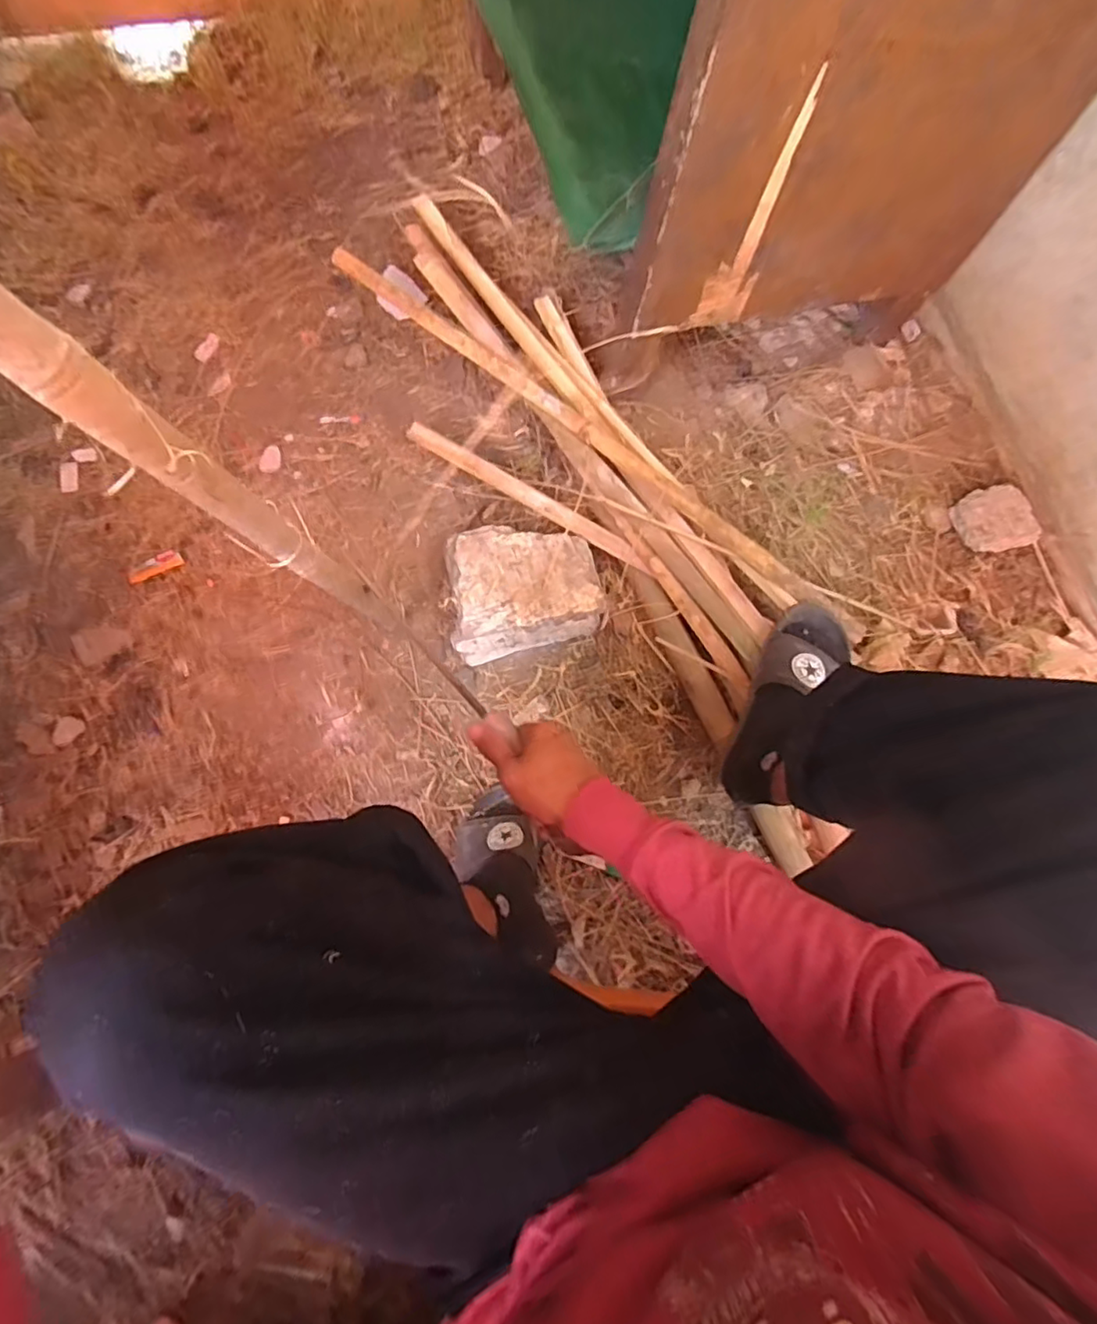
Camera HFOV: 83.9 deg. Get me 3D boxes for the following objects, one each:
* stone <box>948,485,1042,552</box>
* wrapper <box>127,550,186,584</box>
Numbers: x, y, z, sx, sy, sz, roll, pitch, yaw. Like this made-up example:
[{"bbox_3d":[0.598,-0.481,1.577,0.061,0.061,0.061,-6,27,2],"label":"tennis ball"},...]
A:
[{"bbox_3d":[0.636,-0.200,0.872,0.086,0.051,0.093,0,76,-1],"label":"stone"},{"bbox_3d":[-0.552,-0.135,0.857,0.075,0.005,0.029,-23,77,-6],"label":"wrapper"}]

